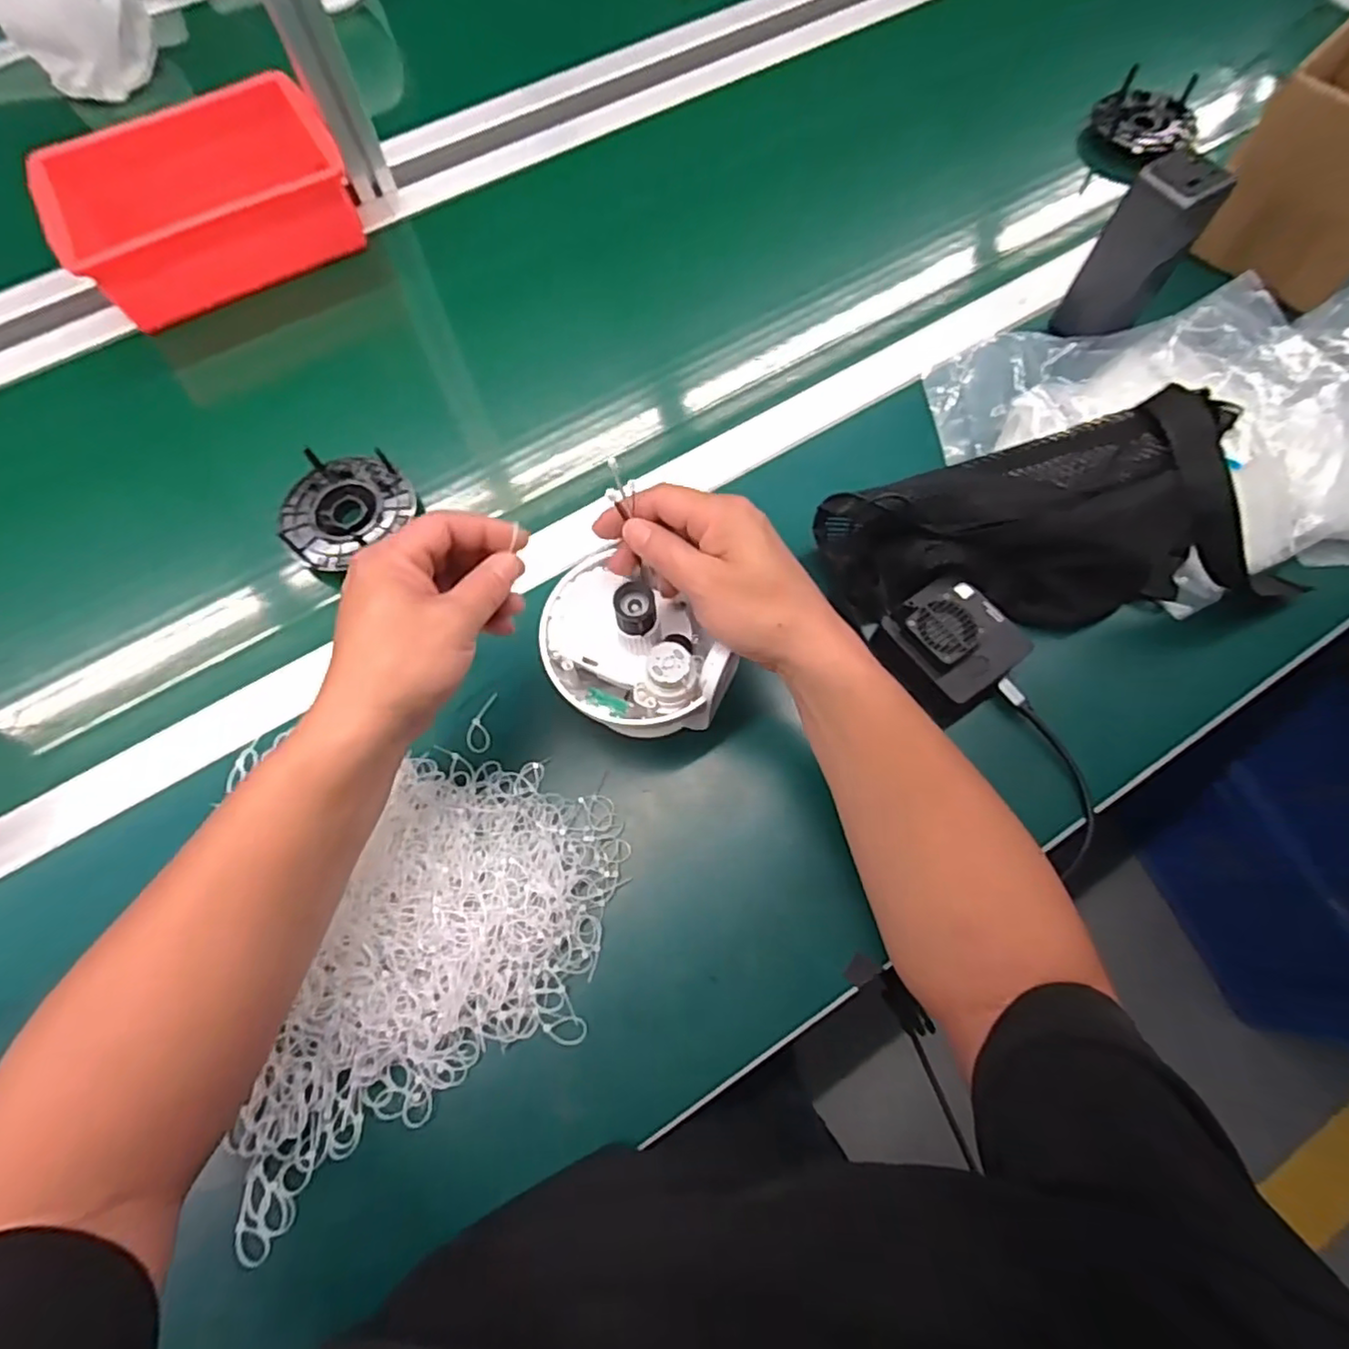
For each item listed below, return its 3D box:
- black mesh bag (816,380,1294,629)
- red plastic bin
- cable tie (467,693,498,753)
[{"bbox_3d":[0.235,-0.103,0.433,0.260,0.086,0.129,-8,70,-2],"label":"black mesh bag"},{"bbox_3d":[-0.434,-0.440,0.600,0.232,0.073,0.158,-29,72,-9],"label":"red plastic bin"},{"bbox_3d":[-0.135,0.033,0.448,0.016,0.004,0.043,2,70,2],"label":"cable tie"}]

